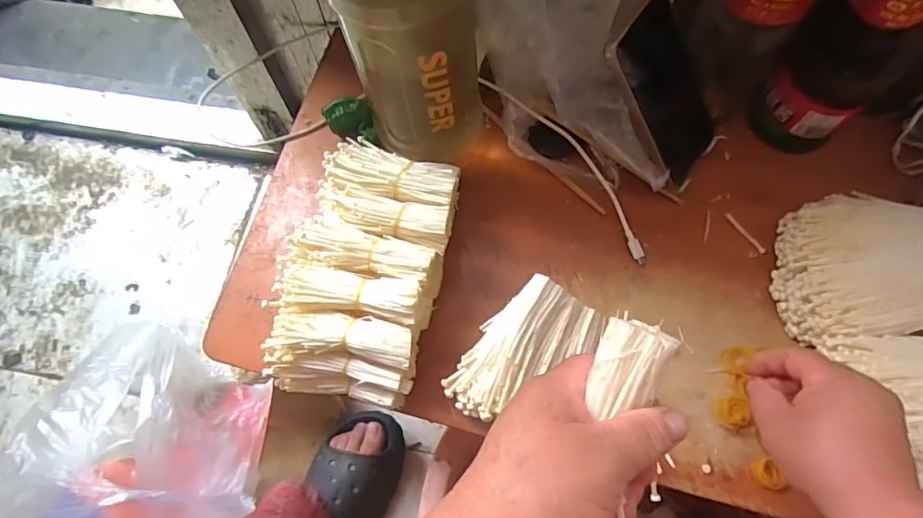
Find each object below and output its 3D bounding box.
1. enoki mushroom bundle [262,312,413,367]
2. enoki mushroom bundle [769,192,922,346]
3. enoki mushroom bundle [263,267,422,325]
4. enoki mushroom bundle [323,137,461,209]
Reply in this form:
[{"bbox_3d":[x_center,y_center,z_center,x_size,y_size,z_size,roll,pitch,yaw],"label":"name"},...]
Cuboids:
[{"bbox_3d":[-0.099,0.066,0.413,0.119,0.028,0.036,3,68,3],"label":"enoki mushroom bundle"},{"bbox_3d":[0.337,0.002,0.426,0.120,0.078,0.124,-2,68,1],"label":"enoki mushroom bundle"},{"bbox_3d":[-0.093,0.027,0.408,0.117,0.026,0.038,5,68,4],"label":"enoki mushroom bundle"},{"bbox_3d":[-0.058,-0.074,0.447,0.119,0.027,0.050,15,69,7],"label":"enoki mushroom bundle"}]

